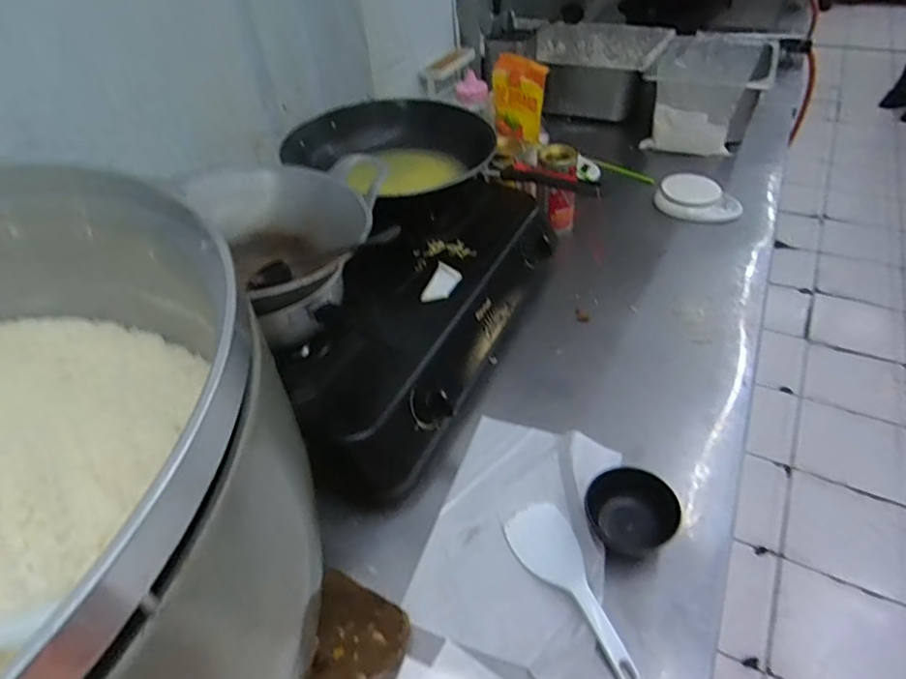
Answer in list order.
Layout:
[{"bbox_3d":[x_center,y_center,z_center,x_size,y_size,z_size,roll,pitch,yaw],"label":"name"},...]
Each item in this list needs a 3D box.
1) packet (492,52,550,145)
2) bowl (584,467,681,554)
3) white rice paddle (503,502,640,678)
[{"bbox_3d":[0.116,-0.446,1.041,0.015,0.142,0.128,-24,43,-34],"label":"packet"},{"bbox_3d":[0.188,0.181,0.604,0.087,0.043,0.081,-2,43,2],"label":"bowl"},{"bbox_3d":[0.119,0.243,0.554,0.063,0.013,0.187,-20,45,-17],"label":"white rice paddle"}]

